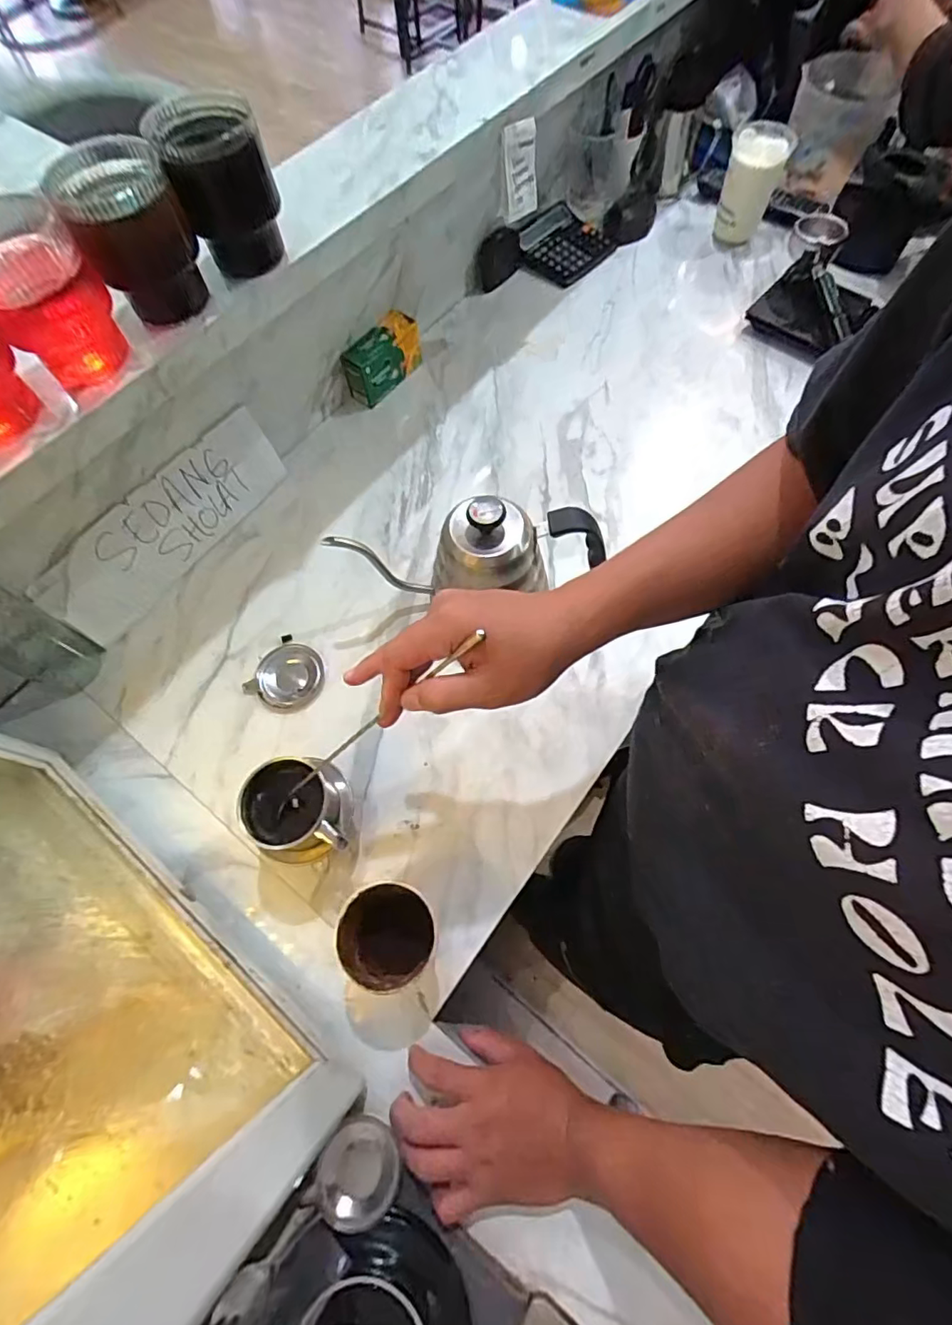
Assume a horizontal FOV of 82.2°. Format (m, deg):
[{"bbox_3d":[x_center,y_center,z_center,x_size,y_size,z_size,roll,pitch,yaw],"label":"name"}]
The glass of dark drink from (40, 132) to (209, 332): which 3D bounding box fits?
[{"bbox_3d":[-0.272,-0.342,0.437,0.081,0.097,0.074,-30,69,-10],"label":"glass of dark drink"}]

